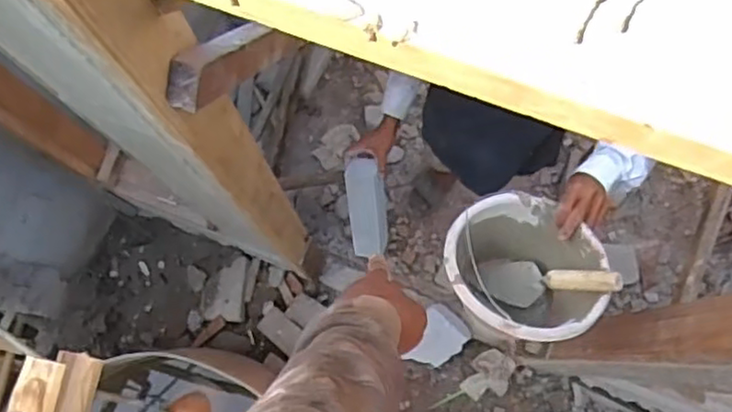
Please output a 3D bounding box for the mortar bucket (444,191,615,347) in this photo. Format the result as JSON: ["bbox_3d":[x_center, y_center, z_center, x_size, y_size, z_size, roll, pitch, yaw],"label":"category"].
[{"bbox_3d":[0.258,0.108,1.138,0.255,0.204,0.218,38,81,7],"label":"mortar bucket"}]

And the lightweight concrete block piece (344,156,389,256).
[{"bbox_3d":[0.003,0.005,1.761,0.097,0.072,0.270,-10,121,-3],"label":"lightweight concrete block piece"}]

